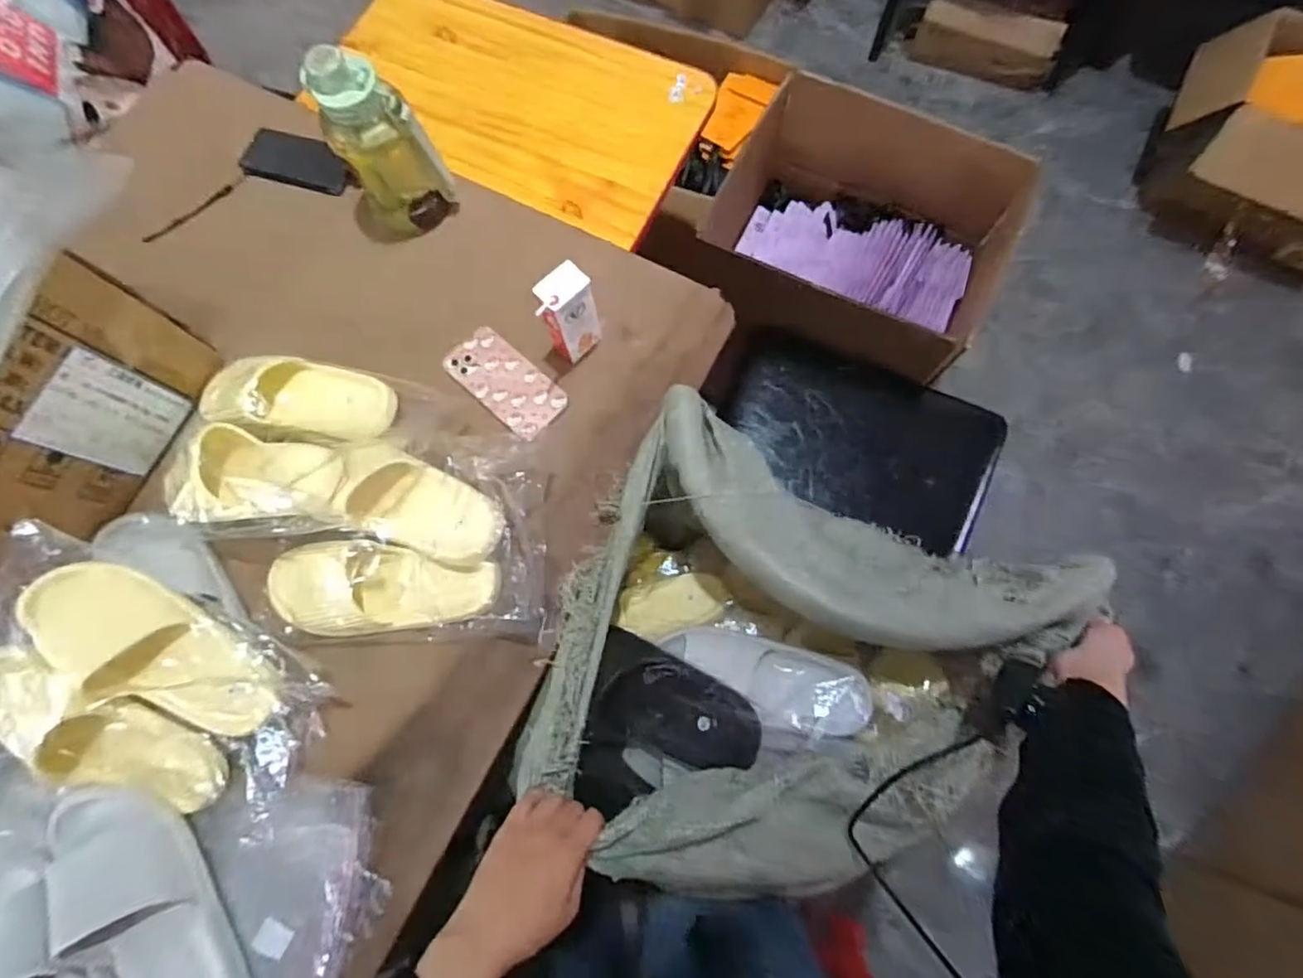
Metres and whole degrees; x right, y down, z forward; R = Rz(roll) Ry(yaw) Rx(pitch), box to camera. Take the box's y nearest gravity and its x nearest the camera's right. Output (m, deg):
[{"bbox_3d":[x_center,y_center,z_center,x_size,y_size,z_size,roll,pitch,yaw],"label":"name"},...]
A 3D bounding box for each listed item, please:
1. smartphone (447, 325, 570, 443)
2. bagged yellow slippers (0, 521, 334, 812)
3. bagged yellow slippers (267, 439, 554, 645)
[{"bbox_3d":[-0.189,-0.140,0.776,0.164,0.012,0.083,41,80,12],"label":"smartphone"},{"bbox_3d":[-0.549,0.232,0.633,0.342,0.106,0.258,25,77,8],"label":"bagged yellow slippers"},{"bbox_3d":[-0.286,0.052,0.672,0.315,0.116,0.218,-1,75,1],"label":"bagged yellow slippers"}]

